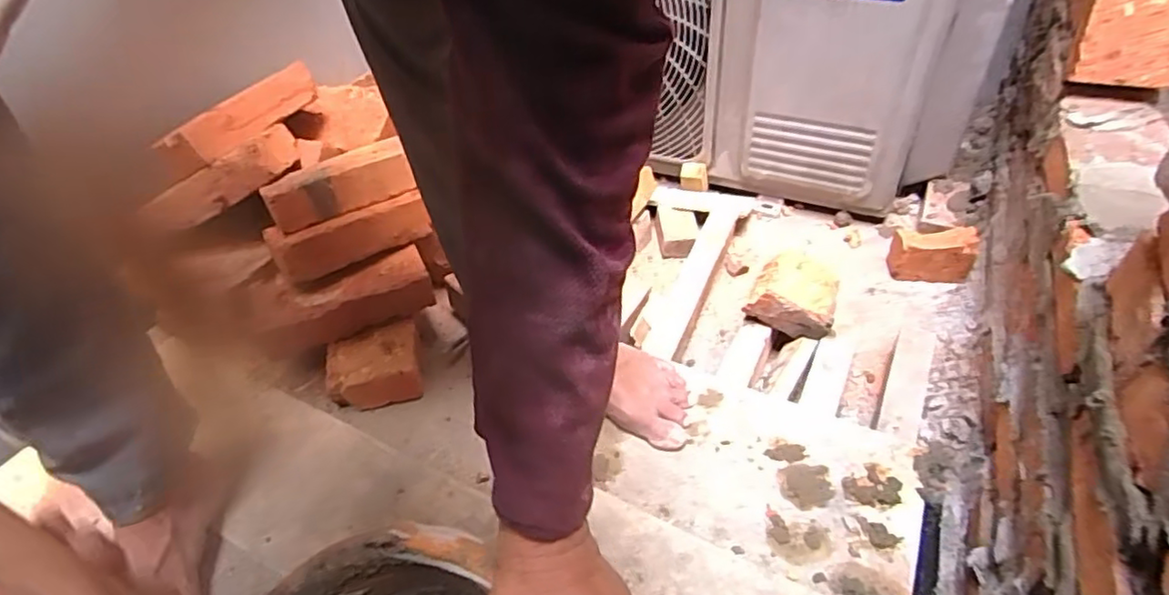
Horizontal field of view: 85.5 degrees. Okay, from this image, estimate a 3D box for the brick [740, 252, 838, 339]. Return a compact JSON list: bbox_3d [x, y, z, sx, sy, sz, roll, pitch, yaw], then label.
[{"bbox_3d":[0.266,-0.009,0.801,0.103,0.056,0.105,13,44,18],"label":"brick"}]

